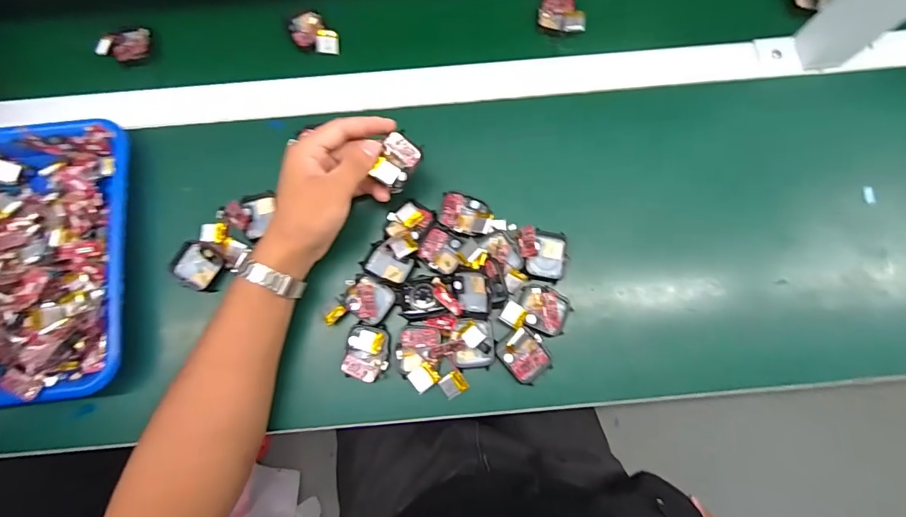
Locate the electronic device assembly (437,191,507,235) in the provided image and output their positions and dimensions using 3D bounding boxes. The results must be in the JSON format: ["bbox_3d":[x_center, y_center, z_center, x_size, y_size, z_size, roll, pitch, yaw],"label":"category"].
[{"bbox_3d":[0.019,-0.039,0.409,0.061,0.013,0.037,13,79,4],"label":"electronic device assembly"}]

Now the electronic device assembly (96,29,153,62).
[{"bbox_3d":[-0.340,-0.221,0.456,0.048,0.013,0.032,-4,78,0],"label":"electronic device assembly"}]

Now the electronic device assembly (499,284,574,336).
[{"bbox_3d":[0.075,0.044,0.389,0.059,0.015,0.040,11,79,3],"label":"electronic device assembly"}]

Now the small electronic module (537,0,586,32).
[{"bbox_3d":[0.113,-0.254,0.456,0.047,0.014,0.043,9,79,3],"label":"small electronic module"}]

